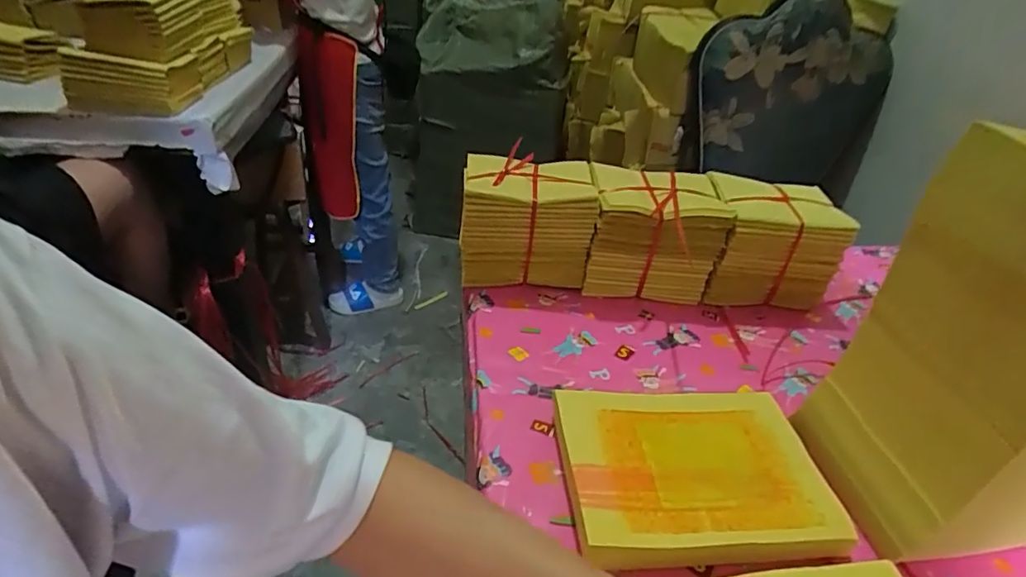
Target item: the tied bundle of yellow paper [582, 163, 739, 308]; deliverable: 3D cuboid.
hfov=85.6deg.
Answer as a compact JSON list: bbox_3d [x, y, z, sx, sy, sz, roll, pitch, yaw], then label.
[{"bbox_3d":[0.173,-0.069,0.720,0.160,0.145,0.117,1,36,-7],"label":"tied bundle of yellow paper"}]

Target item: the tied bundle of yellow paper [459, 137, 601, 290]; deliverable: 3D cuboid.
[{"bbox_3d":[0.014,-0.087,0.739,0.164,0.144,0.114,4,36,-4],"label":"tied bundle of yellow paper"}]

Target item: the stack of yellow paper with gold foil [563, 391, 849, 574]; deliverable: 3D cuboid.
[{"bbox_3d":[0.154,0.163,0.498,0.223,0.032,0.171,0,36,-9],"label":"stack of yellow paper with gold foil"}]

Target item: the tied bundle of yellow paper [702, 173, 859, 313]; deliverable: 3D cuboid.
[{"bbox_3d":[0.328,-0.059,0.729,0.160,0.146,0.103,4,36,-4],"label":"tied bundle of yellow paper"}]

